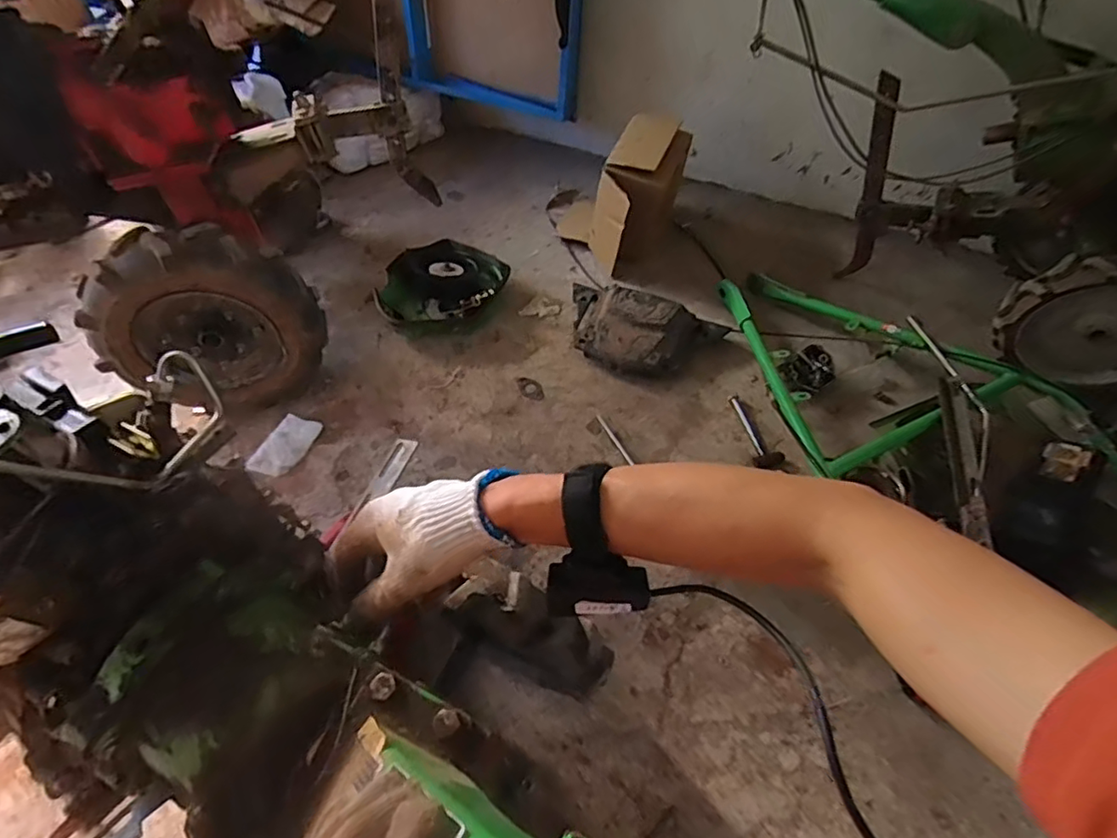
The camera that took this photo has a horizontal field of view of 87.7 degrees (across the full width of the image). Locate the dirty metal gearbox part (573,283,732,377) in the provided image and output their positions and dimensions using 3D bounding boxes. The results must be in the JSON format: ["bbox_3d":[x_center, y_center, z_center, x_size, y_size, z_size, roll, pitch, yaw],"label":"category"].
[{"bbox_3d":[0.206,-0.226,1.488,0.413,0.110,0.266,19,51,11],"label":"dirty metal gearbox part"}]

